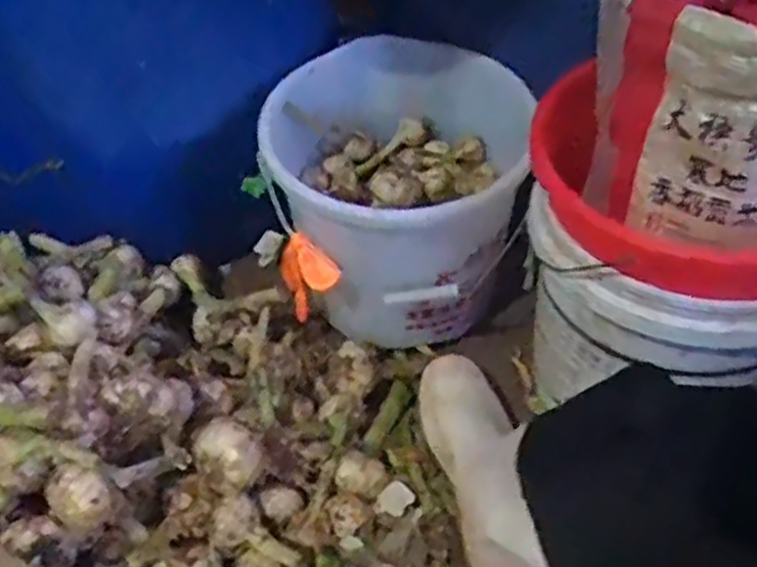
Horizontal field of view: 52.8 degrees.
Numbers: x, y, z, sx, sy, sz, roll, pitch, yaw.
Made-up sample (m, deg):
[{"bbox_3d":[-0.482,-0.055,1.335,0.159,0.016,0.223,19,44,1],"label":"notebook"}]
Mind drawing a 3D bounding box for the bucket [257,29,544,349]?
[{"bbox_3d":[0.026,-0.098,0.818,0.247,0.215,0.284,8,49,11],"label":"bucket"}]

